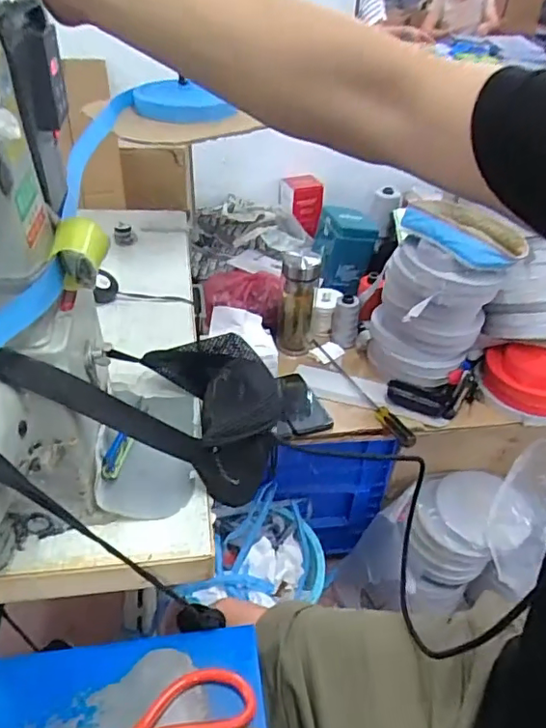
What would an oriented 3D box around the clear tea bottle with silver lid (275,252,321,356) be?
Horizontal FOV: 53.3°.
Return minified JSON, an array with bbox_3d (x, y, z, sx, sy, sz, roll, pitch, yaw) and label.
[{"bbox_3d":[0.052,-0.122,1.155,0.080,0.220,0.059,6,37,4],"label":"clear tea bottle with silver lid"}]

